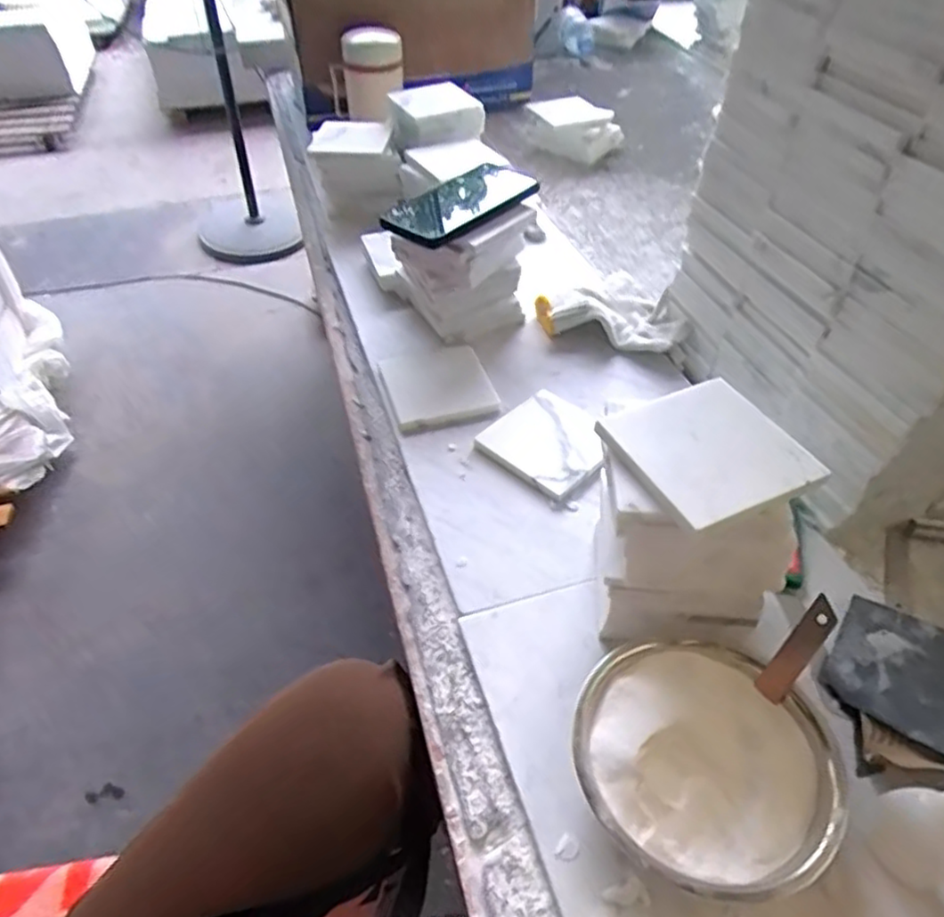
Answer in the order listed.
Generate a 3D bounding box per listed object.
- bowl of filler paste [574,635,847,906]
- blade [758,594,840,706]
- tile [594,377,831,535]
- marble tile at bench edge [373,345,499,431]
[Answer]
[{"bbox_3d":[0.137,0.183,0.416,0.145,0.046,0.145,0,48,0],"label":"bowl of filler paste"},{"bbox_3d":[0.201,0.119,0.425,0.010,0.072,0.018,17,18,-50],"label":"blade"},{"bbox_3d":[0.144,-0.006,0.420,0.104,0.010,0.098,-17,50,-15],"label":"tile"},{"bbox_3d":[-0.034,-0.073,0.694,0.099,0.011,0.112,-13,49,-11],"label":"marble tile at bench edge"}]

